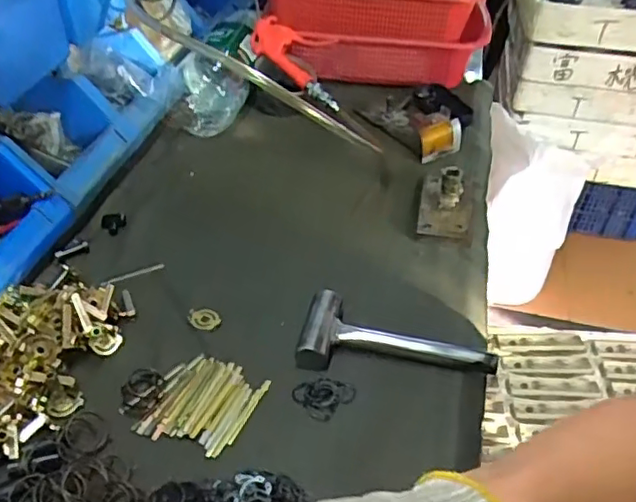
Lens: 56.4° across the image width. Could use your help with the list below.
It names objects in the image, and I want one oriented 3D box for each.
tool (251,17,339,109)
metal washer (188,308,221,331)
[{"bbox_3d":[-0.012,-0.274,0.865,0.104,0.049,0.173,-26,70,-28],"label":"tool"},{"bbox_3d":[-0.112,0.067,0.586,0.035,0.010,0.019,16,43,17],"label":"metal washer"}]

